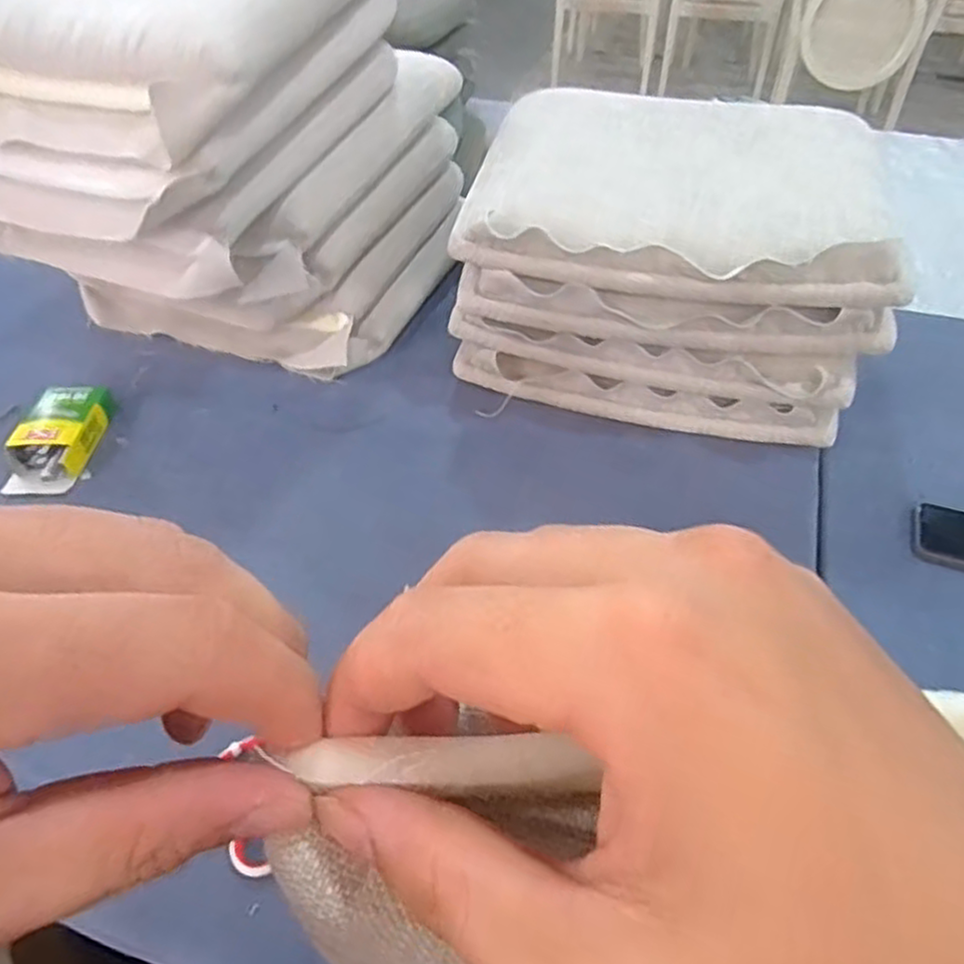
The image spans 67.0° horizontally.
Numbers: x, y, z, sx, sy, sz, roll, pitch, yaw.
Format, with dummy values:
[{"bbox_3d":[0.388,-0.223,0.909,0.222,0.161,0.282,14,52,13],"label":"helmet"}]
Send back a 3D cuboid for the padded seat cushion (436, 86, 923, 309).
[{"bbox_3d":[0.219,-0.336,0.817,0.432,0.059,0.377,9,46,9],"label":"padded seat cushion"}]

